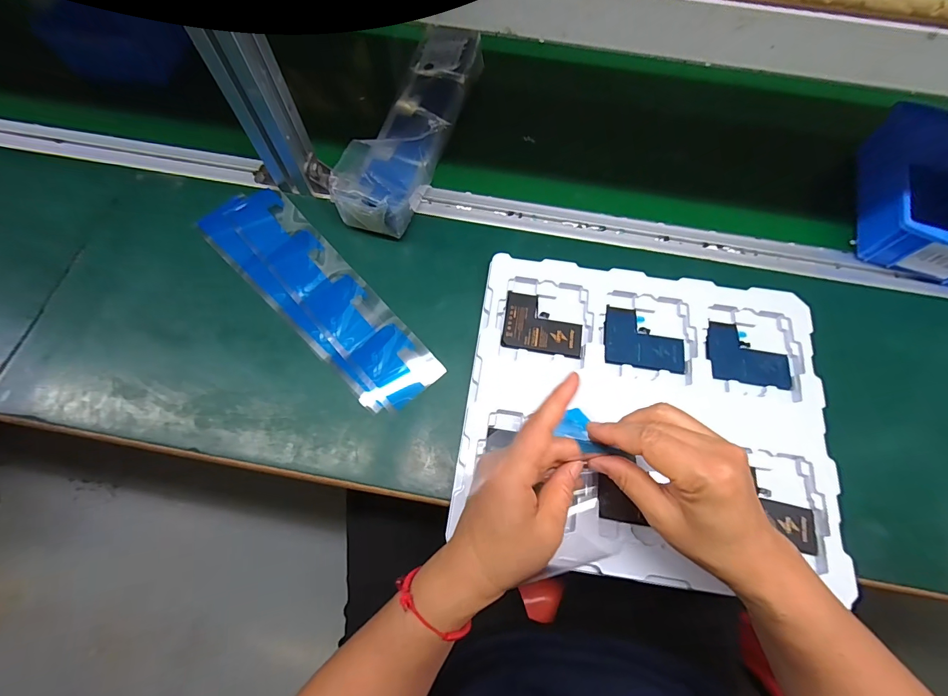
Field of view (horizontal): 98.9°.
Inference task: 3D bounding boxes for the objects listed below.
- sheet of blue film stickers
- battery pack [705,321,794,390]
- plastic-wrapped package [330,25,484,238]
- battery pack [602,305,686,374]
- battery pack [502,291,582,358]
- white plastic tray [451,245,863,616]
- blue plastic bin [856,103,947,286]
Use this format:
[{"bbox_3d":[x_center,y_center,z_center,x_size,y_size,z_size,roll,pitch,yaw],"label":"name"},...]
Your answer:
[{"bbox_3d":[-0.163,-0.058,0.420,0.086,0.012,0.304,-41,74,-14],"label":"sheet of blue film stickers"},{"bbox_3d":[0.264,0.007,0.392,0.079,0.007,0.060,10,67,2],"label":"battery pack"},{"bbox_3d":[-0.073,-0.250,0.473,0.082,0.061,0.272,18,68,5],"label":"plastic-wrapped package"},{"bbox_3d":[0.166,-0.008,0.397,0.077,0.005,0.064,8,67,1],"label":"battery pack"},{"bbox_3d":[0.069,-0.024,0.402,0.075,0.004,0.063,9,67,1],"label":"battery pack"},{"bbox_3d":[0.156,0.054,0.375,0.318,0.021,0.276,8,67,1],"label":"white plastic tray"},{"bbox_3d":[0.518,-0.169,0.450,0.135,0.069,0.196,17,67,5],"label":"blue plastic bin"}]

